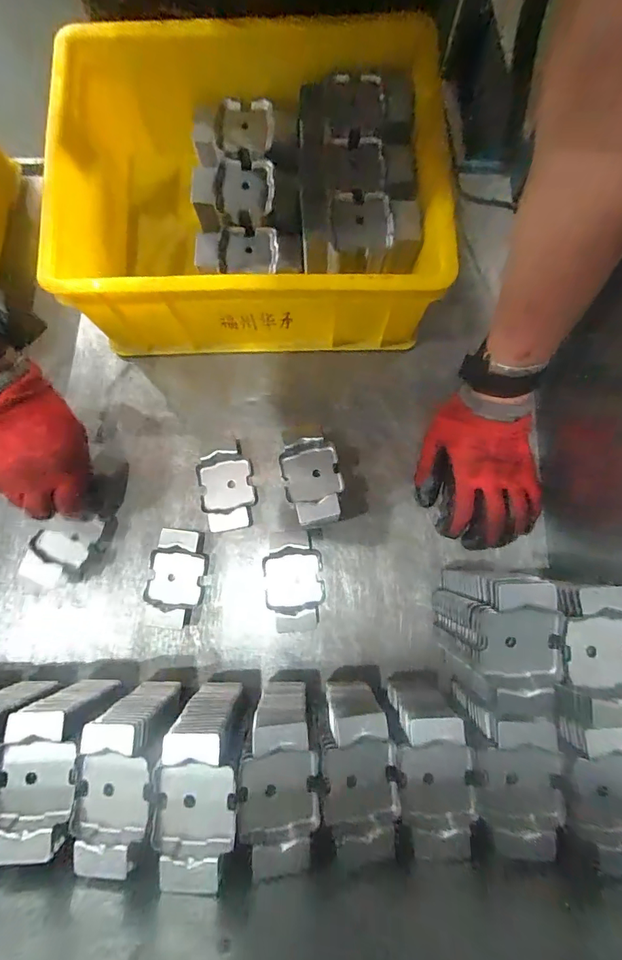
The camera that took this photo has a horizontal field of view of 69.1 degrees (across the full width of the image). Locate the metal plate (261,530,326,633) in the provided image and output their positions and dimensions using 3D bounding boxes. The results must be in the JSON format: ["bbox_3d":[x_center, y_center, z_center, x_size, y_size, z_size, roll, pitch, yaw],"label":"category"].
[{"bbox_3d":[-0.016,0.096,0.433,0.055,0.025,0.090,-6,80,-2],"label":"metal plate"}]

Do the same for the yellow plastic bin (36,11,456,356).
[{"bbox_3d":[-0.055,-0.278,0.446,0.333,0.134,0.282,-2,80,-1],"label":"yellow plastic bin"}]

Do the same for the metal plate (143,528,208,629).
[{"bbox_3d":[-0.132,0.094,0.435,0.054,0.022,0.089,8,80,1],"label":"metal plate"}]

